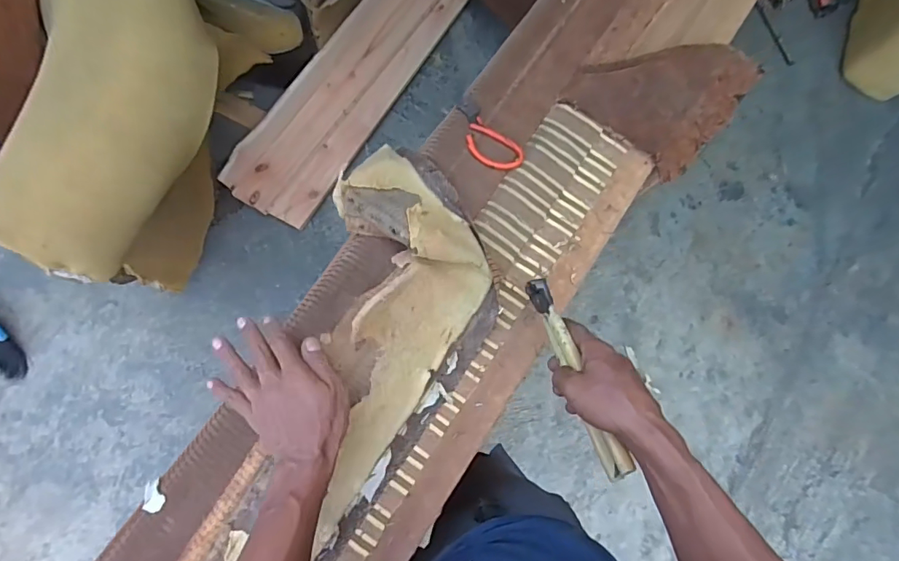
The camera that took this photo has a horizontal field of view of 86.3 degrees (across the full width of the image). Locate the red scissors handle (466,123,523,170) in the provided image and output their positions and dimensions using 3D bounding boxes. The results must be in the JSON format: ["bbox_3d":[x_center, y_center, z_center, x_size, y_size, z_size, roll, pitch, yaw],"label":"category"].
[{"bbox_3d":[0.058,-0.173,0.634,0.081,0.012,0.047,26,76,0],"label":"red scissors handle"}]

